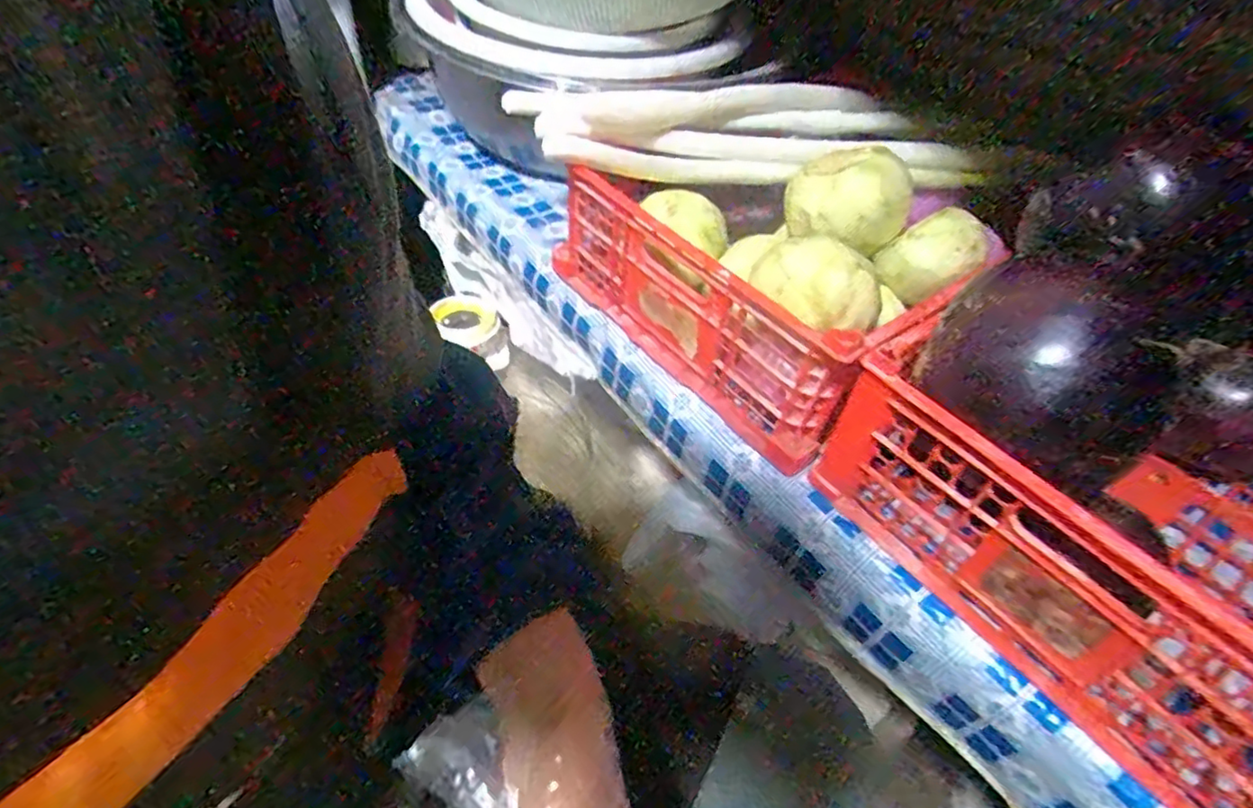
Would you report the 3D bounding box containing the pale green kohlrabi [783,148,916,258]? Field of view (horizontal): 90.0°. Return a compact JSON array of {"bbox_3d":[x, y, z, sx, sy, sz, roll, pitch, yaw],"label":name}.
[{"bbox_3d":[0.197,-0.183,0.553,0.100,0.069,0.080,9,46,4],"label":"pale green kohlrabi"}]

